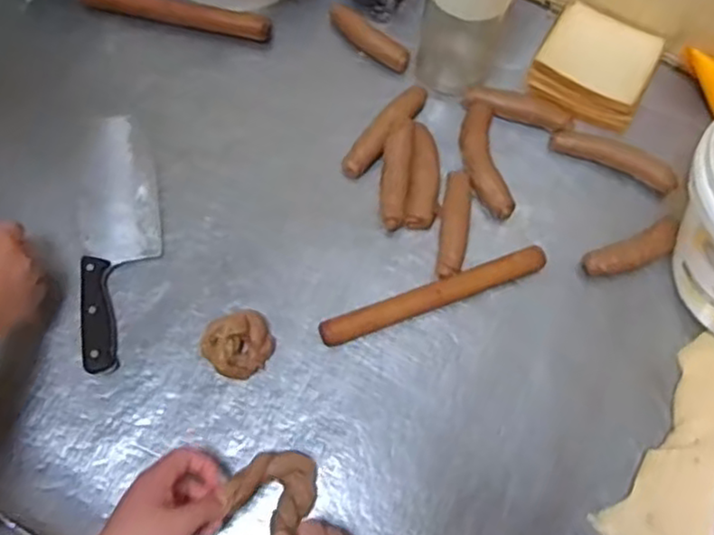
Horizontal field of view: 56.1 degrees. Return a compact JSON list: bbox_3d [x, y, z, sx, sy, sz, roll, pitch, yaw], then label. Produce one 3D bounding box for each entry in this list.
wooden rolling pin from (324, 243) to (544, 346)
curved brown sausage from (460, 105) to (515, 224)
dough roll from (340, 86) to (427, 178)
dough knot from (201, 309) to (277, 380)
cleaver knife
[{"bbox_3d":[0.079,0.027,0.678,0.240,0.026,0.026,-19,71,-9],"label":"wooden rolling pin"},{"bbox_3d":[0.140,-0.119,0.742,0.045,0.024,0.137,-6,69,-4],"label":"curved brown sausage"},{"bbox_3d":[0.033,-0.157,0.748,0.032,0.027,0.136,39,73,12],"label":"dough roll"},{"bbox_3d":[-0.114,0.076,0.653,0.066,0.029,0.058,-22,71,-10],"label":"dough knot"},{"bbox_3d":[-0.249,-0.041,0.703,0.079,0.023,0.297,-9,69,-5],"label":"cleaver knife"}]

